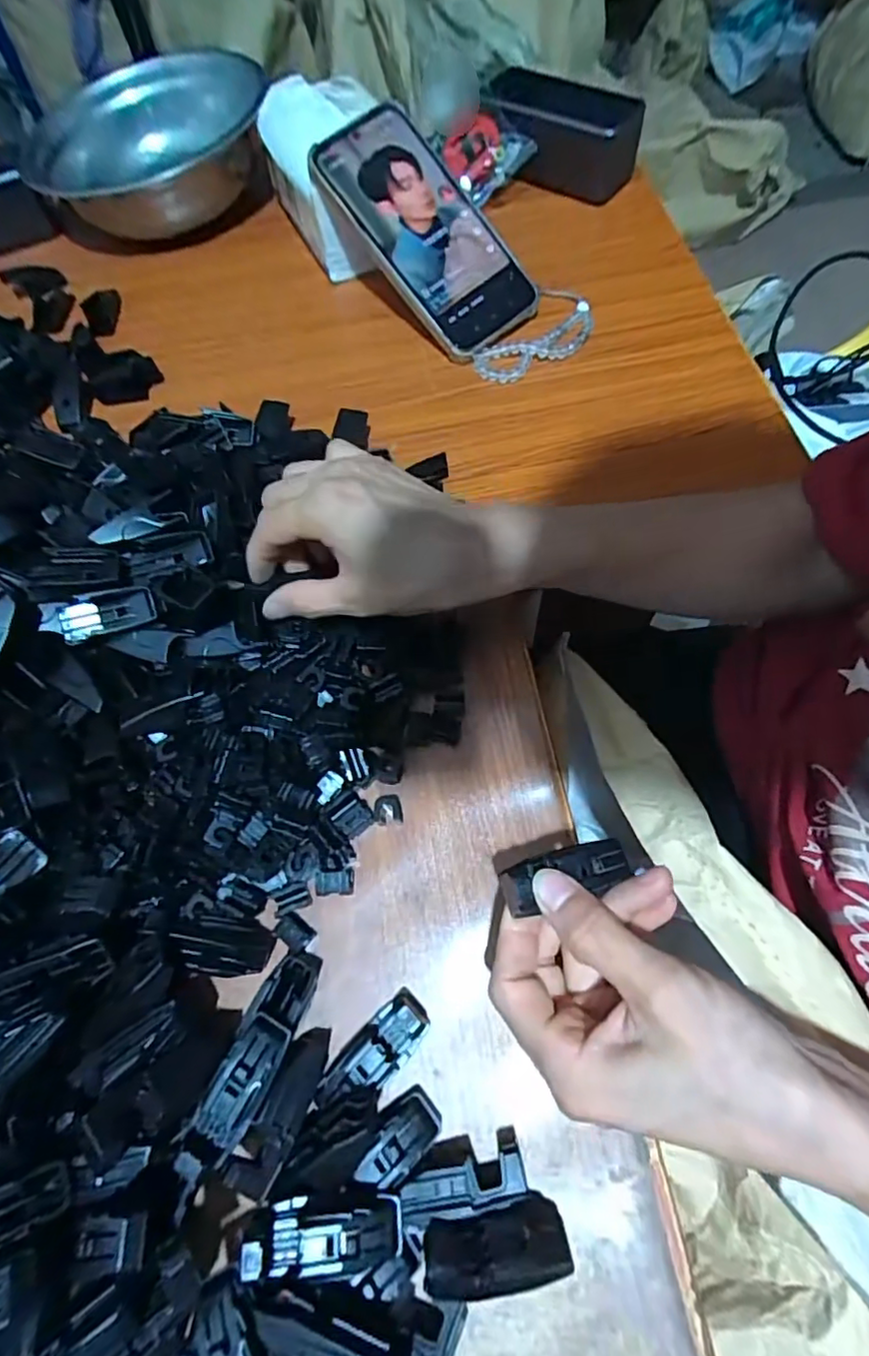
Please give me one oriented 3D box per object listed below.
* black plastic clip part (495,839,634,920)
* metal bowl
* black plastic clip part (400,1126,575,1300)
[{"bbox_3d":[0.051,0.076,0.228,0.054,0.008,0.018,-9,65,-17],"label":"black plastic clip part"},{"bbox_3d":[-0.236,-0.456,0.509,0.182,0.062,0.200,-4,66,2],"label":"metal bowl"},{"bbox_3d":[0.018,0.198,0.216,0.054,0.025,0.041,-12,66,-2],"label":"black plastic clip part"}]

